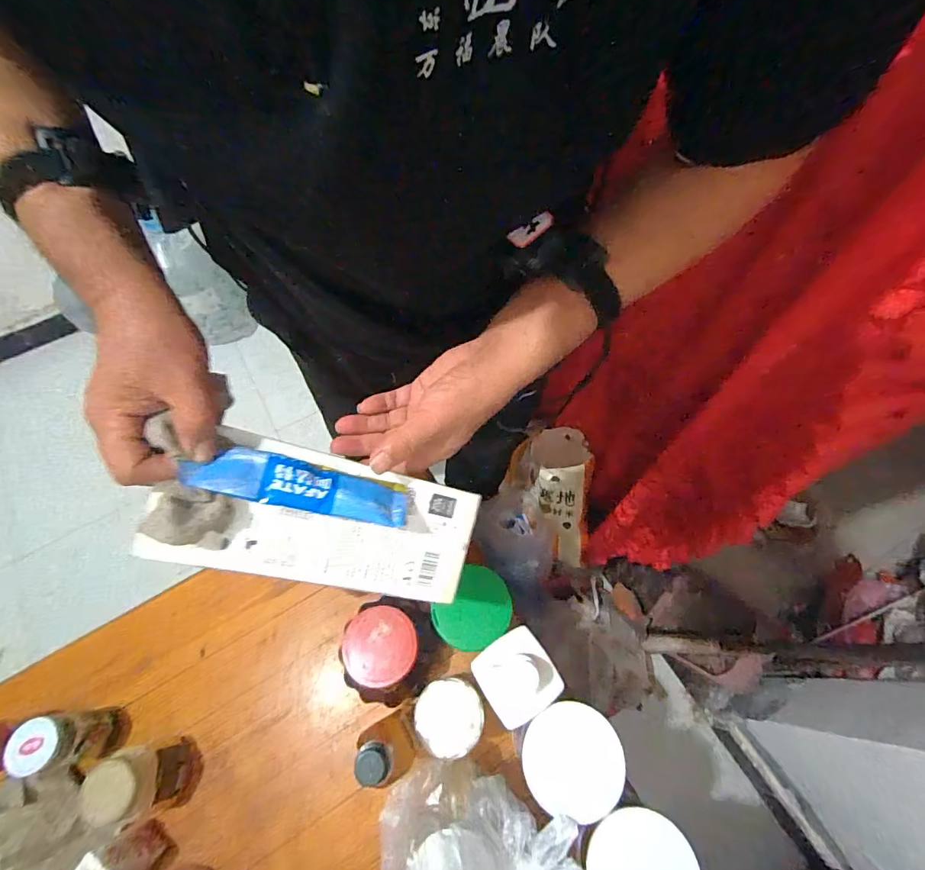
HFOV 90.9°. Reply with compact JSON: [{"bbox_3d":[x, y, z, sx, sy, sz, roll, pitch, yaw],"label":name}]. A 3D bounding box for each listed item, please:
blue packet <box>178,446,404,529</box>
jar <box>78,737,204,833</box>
[{"bbox_3d":[-0.118,0.039,0.347,0.158,0.014,0.034,16,60,-24],"label":"blue packet"},{"bbox_3d":[-0.404,0.438,0.569,0.075,0.110,0.077,-1,63,1],"label":"jar"}]

